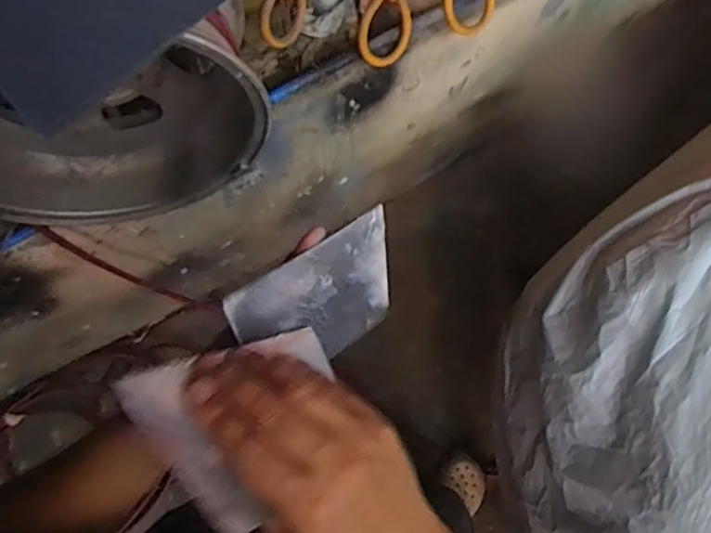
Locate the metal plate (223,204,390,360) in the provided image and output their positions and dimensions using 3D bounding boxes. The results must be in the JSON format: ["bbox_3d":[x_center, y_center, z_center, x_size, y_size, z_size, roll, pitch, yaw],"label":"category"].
[{"bbox_3d":[-0.023,0.029,0.414,0.005,0.097,0.140,23,44,37],"label":"metal plate"}]

